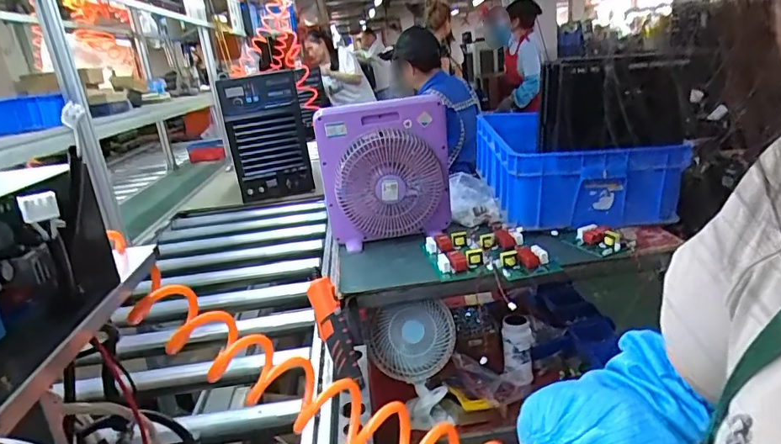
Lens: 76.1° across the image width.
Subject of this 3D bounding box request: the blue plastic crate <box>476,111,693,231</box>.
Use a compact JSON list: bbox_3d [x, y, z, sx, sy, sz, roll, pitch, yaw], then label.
[{"bbox_3d":[0.491,-0.164,1.396,0.413,0.198,0.530,-5,18,4],"label":"blue plastic crate"}]

